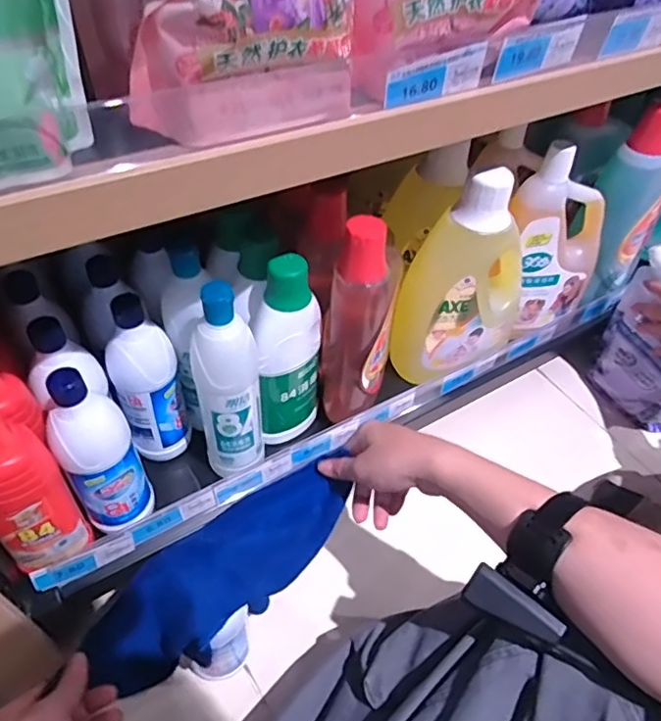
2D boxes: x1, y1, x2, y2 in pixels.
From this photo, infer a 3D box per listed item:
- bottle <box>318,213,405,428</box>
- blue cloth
[{"bbox_3d":[0.032,-0.038,0.600,0.079,0.253,0.060,0,49,-5],"label":"bottle"},{"bbox_3d":[-0.092,0.181,0.476,0.252,0.106,0.089,-36,59,-15],"label":"blue cloth"}]

